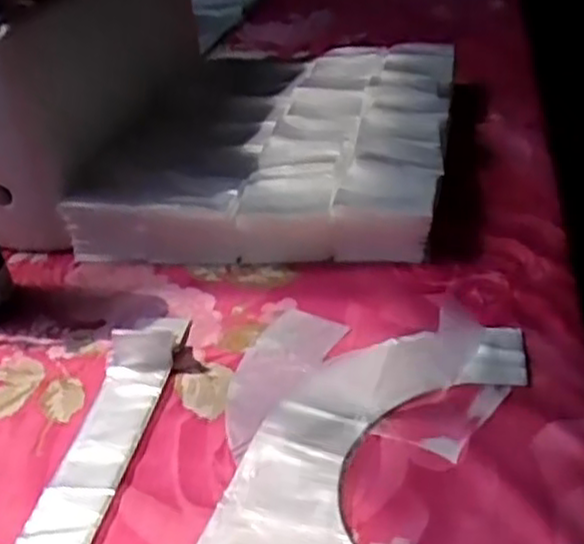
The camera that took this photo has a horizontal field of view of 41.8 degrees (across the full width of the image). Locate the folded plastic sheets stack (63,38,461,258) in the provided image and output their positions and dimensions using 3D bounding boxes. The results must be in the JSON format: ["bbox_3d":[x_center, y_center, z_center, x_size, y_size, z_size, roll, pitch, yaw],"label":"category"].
[{"bbox_3d":[-0.005,-0.148,0.867,0.351,0.112,0.399,2,33,13],"label":"folded plastic sheets stack"}]

